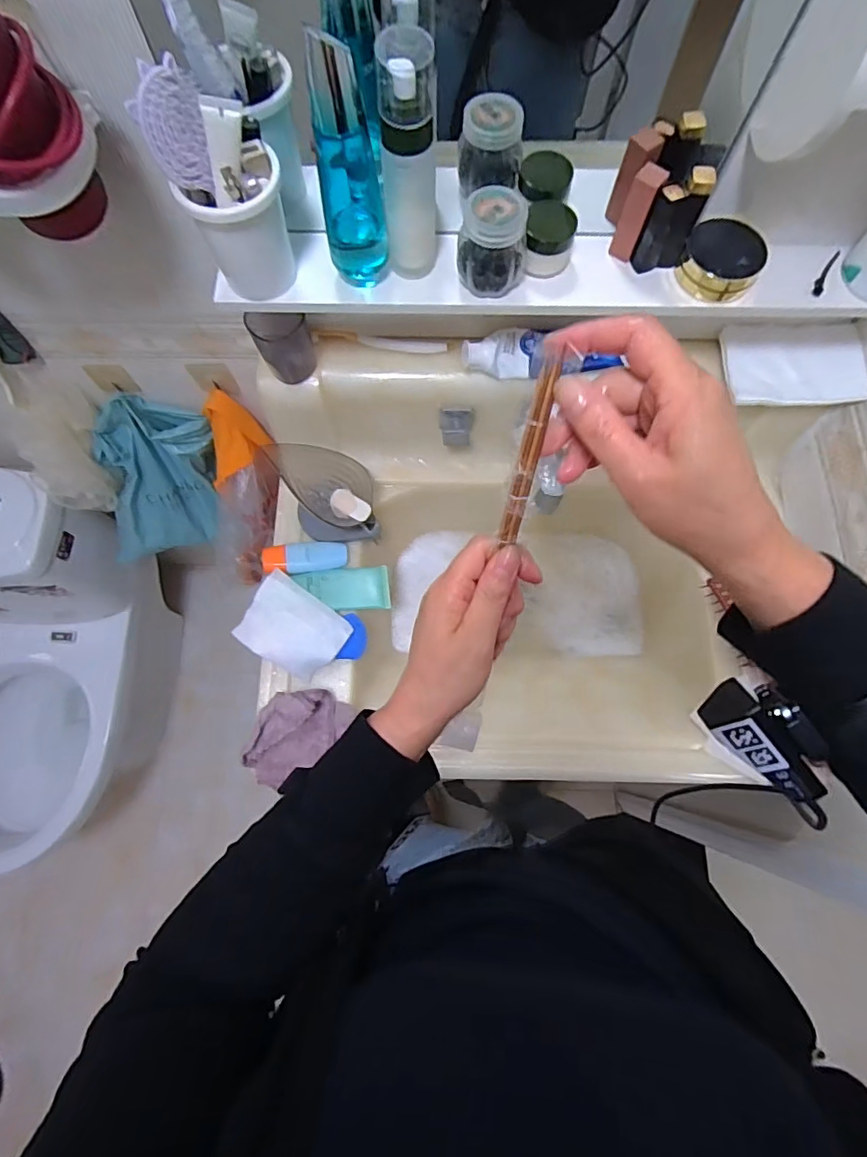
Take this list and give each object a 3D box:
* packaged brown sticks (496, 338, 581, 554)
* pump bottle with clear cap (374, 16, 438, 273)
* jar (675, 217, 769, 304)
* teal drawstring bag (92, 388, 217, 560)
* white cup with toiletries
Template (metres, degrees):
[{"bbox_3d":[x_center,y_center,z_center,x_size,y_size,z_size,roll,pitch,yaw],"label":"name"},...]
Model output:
[{"bbox_3d":[0.056,-0.069,0.290,0.018,0.009,0.104,15,119,4],"label":"packaged brown sticks"},{"bbox_3d":[-0.020,-0.332,0.428,0.041,0.179,0.037,6,74,2],"label":"pump bottle with clear cap"},{"bbox_3d":[0.271,-0.298,0.495,0.072,0.036,0.067,0,74,0],"label":"jar"},{"bbox_3d":[-0.461,-0.141,0.902,0.177,0.360,0.055,-5,49,-26],"label":"teal drawstring bag"},{"bbox_3d":[-0.170,-0.320,0.436,0.081,0.150,0.068,-23,75,-6],"label":"white cup with toiletries"}]

